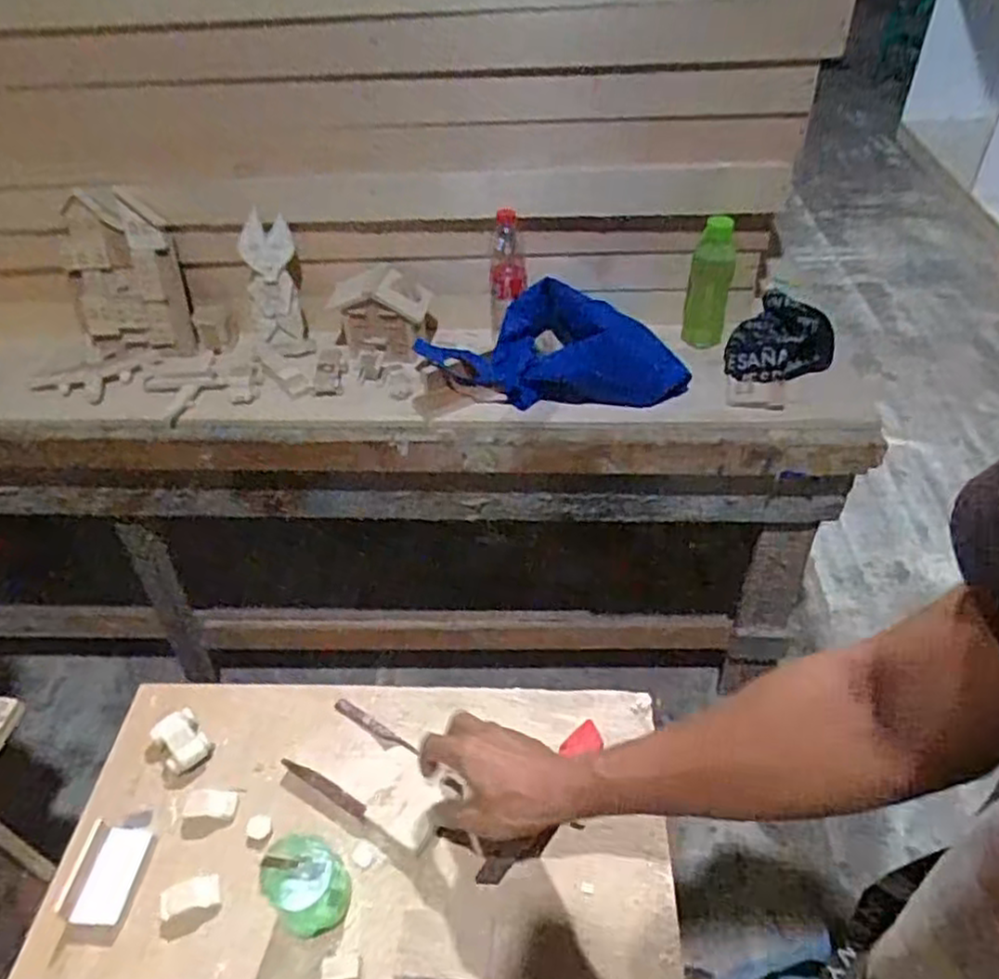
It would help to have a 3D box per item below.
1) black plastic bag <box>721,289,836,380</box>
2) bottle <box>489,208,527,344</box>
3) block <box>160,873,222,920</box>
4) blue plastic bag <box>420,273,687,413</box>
[{"bbox_3d":[0.458,-0.243,1.179,0.146,0.056,0.195,25,51,27],"label":"black plastic bag"},{"bbox_3d":[0.012,-0.352,1.215,0.056,0.212,0.065,24,50,27],"label":"bottle"},{"bbox_3d":[-0.258,0.338,0.609,0.048,0.010,0.027,-15,45,-14],"label":"block"},{"bbox_3d":[0.082,-0.234,1.133,0.394,0.135,0.169,-6,43,-1],"label":"blue plastic bag"}]

